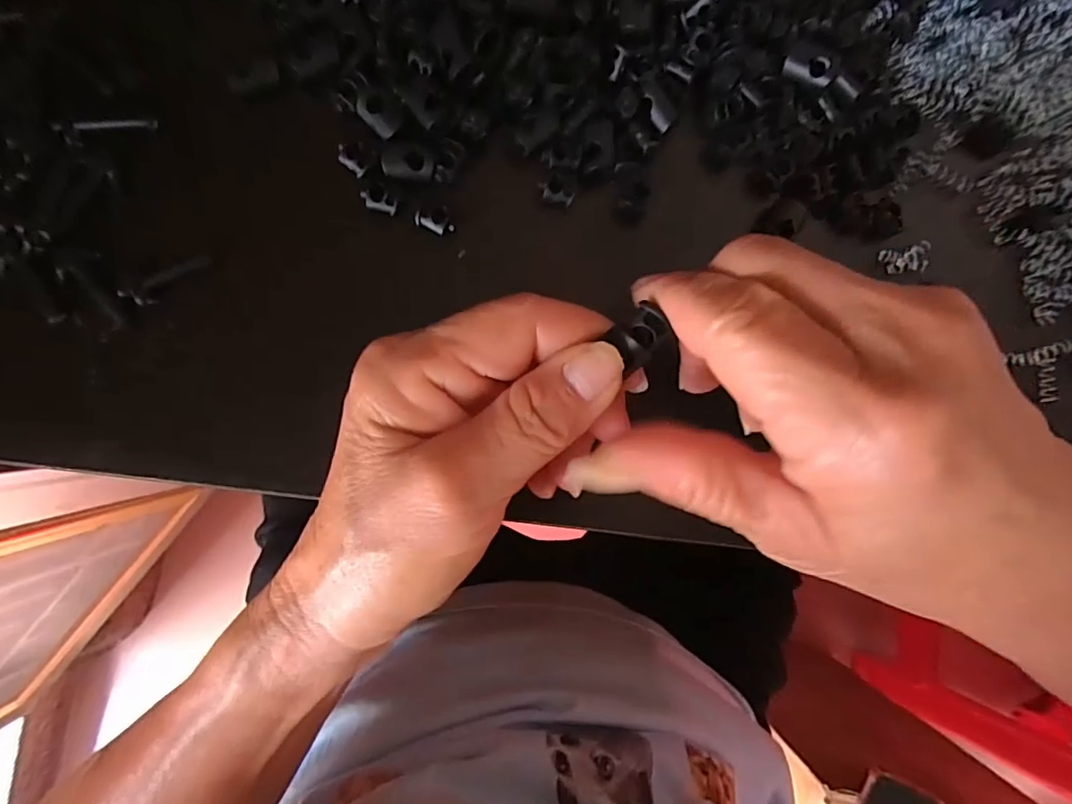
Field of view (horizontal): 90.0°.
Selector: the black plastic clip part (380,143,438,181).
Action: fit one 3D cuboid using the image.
[{"bbox_3d":[-0.049,-0.093,0.205,0.020,0.004,0.012,4,89,-4],"label":"black plastic clip part"}]

